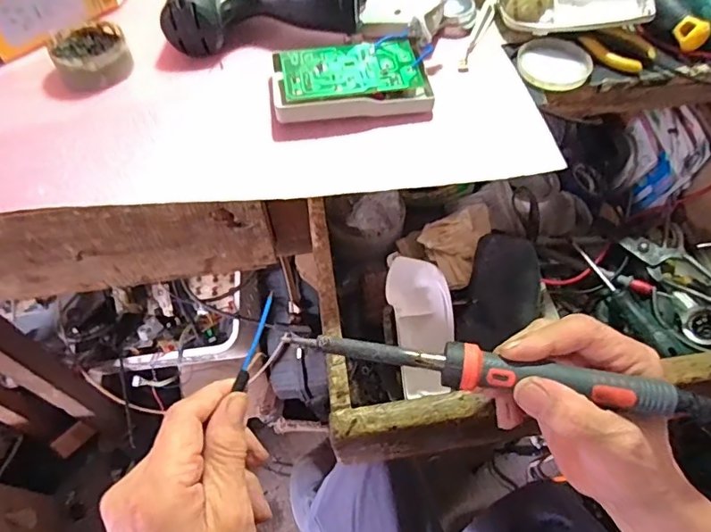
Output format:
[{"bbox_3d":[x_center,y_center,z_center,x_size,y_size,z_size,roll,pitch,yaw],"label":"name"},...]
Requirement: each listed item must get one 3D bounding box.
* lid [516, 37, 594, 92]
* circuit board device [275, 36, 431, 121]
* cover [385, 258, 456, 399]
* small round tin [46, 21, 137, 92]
[{"bbox_3d":[0.157,-0.160,0.406,0.057,0.004,0.053,1,58,-1],"label":"lid"},{"bbox_3d":[-0.003,-0.139,0.378,0.111,0.023,0.063,-7,58,-6],"label":"circuit board device"},{"bbox_3d":[0.056,0.050,0.426,0.052,0.015,0.111,-5,82,-2],"label":"cover"},{"bbox_3d":[-0.199,-0.161,0.388,0.053,0.023,0.057,0,65,0],"label":"small round tin"}]

